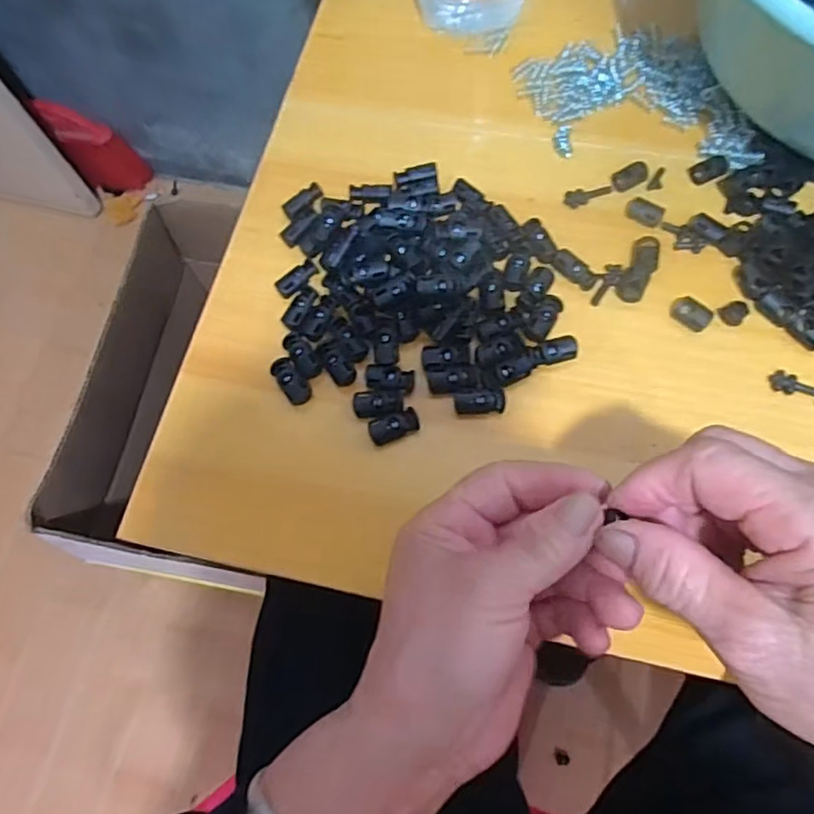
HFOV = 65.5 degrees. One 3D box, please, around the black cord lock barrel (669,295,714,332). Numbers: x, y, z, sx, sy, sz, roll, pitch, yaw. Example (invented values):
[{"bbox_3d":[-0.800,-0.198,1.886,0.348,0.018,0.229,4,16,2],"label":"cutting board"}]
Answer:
[{"bbox_3d":[0.157,-0.052,0.350,0.022,0.008,0.012,41,77,16],"label":"black cord lock barrel"}]

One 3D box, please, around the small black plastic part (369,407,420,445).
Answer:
[{"bbox_3d":[-0.006,0.010,0.332,0.026,0.013,0.012,-21,70,-5],"label":"small black plastic part"}]

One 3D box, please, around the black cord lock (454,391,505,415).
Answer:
[{"bbox_3d":[0.039,-0.002,0.335,0.027,0.007,0.011,-3,70,2],"label":"black cord lock"}]

